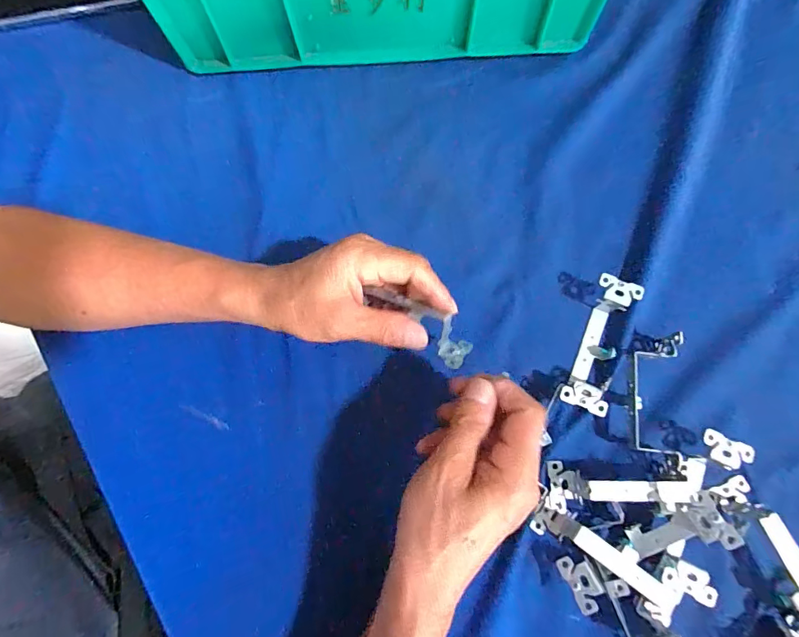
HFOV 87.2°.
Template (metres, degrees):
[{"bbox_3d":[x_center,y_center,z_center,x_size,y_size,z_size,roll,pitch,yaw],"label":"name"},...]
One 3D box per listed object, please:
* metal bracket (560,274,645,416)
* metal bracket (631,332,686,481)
[{"bbox_3d":[0.152,0.021,0.322,0.031,0.027,0.102,23,77,7],"label":"metal bracket"},{"bbox_3d":[0.188,0.061,0.308,0.028,0.026,0.104,7,76,3],"label":"metal bracket"}]

